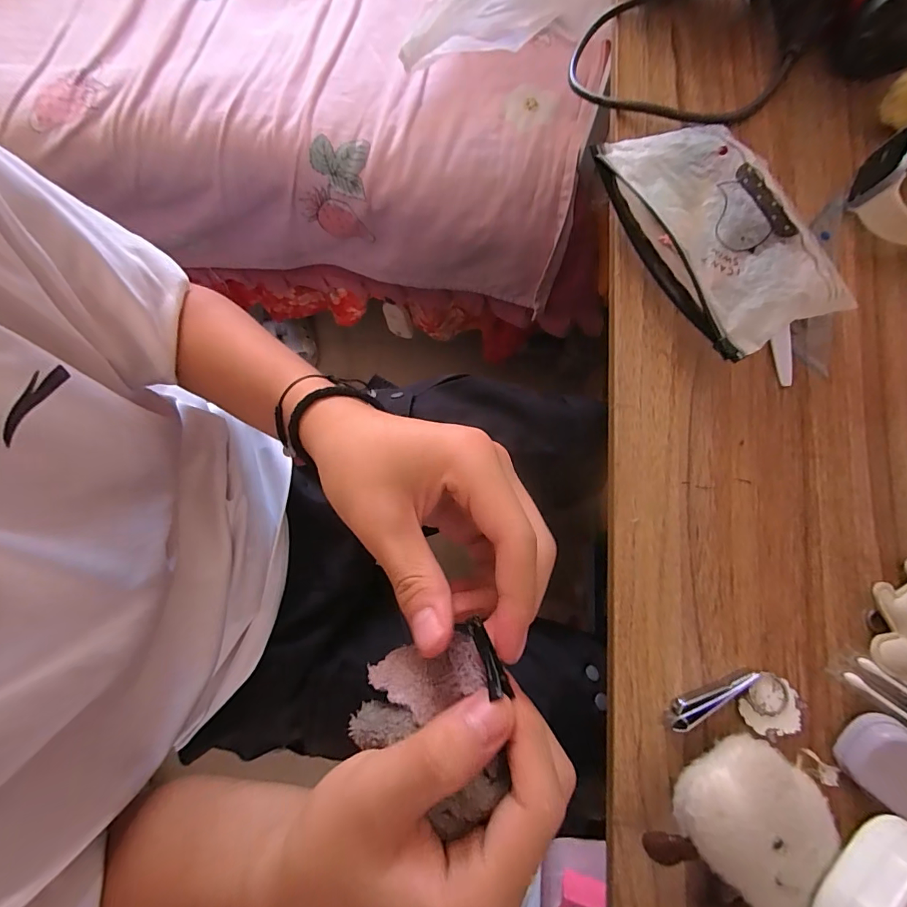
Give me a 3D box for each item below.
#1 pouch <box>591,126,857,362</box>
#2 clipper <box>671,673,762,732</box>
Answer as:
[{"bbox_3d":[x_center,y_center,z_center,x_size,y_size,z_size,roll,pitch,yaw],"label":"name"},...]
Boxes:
[{"bbox_3d":[0.169,-0.145,0.287,0.094,0.034,0.166,-26,80,-4],"label":"pouch"},{"bbox_3d":[0.144,0.135,0.245,0.055,0.009,0.013,-30,81,-5],"label":"clipper"}]

